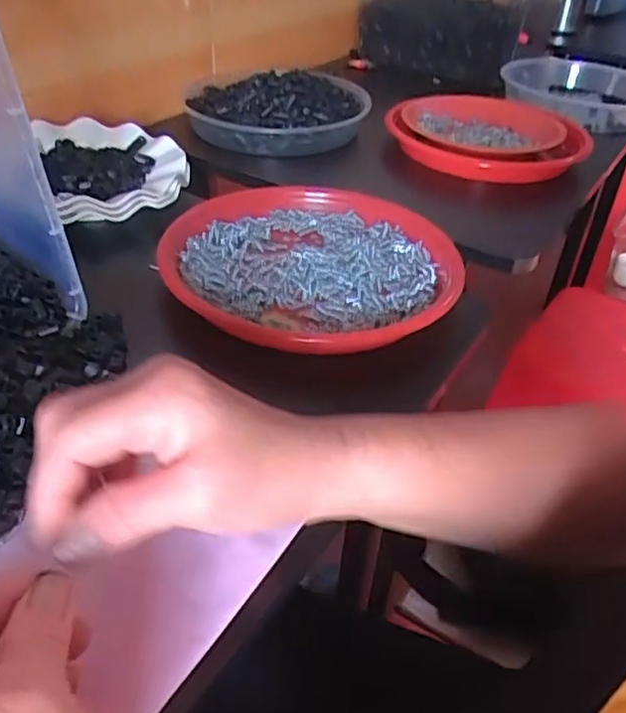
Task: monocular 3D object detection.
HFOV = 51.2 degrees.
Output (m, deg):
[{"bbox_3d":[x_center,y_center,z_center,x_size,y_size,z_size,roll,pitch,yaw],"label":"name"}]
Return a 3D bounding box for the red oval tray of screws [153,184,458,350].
[{"bbox_3d":[0.000,-0.077,0.532,0.233,0.027,0.226,-12,41,-20],"label":"red oval tray of screws"}]

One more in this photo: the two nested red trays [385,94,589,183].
[{"bbox_3d":[0.215,-0.266,0.786,0.243,0.039,0.203,1,38,-5],"label":"two nested red trays"}]

